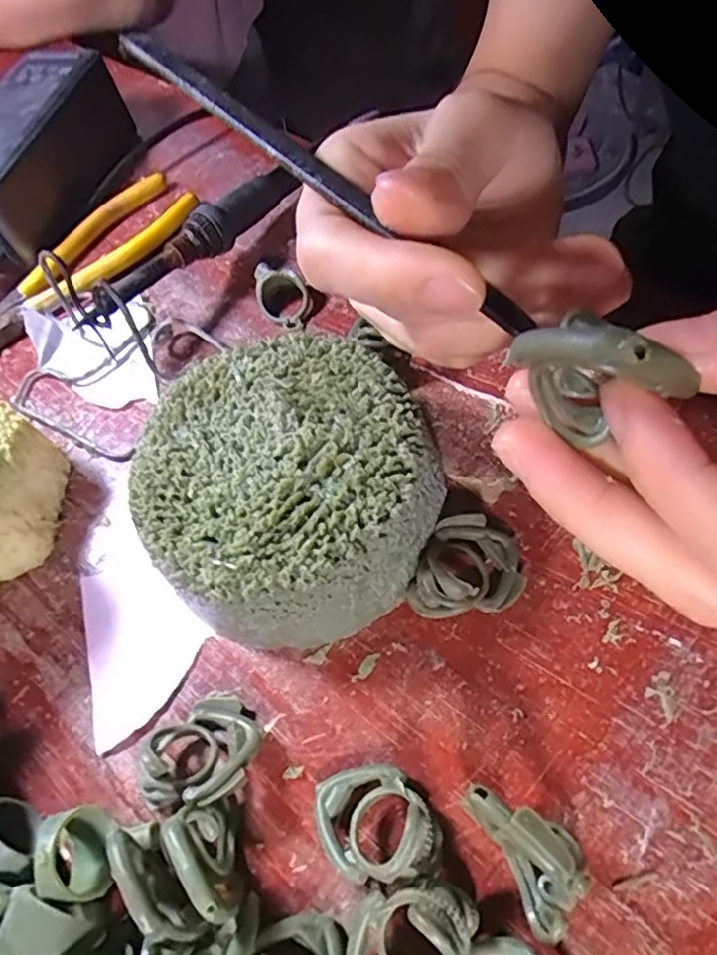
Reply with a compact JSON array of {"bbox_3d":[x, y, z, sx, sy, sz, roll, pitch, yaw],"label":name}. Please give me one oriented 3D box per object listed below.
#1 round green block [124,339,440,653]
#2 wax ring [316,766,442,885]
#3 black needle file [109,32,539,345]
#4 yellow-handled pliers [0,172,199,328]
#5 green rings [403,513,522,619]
[{"bbox_3d":[-0.025,0.002,0.217,0.096,0.044,0.106,-30,61,-7],"label":"round green block"},{"bbox_3d":[0.004,0.096,0.171,0.031,0.023,0.030,-4,61,8],"label":"wax ring"},{"bbox_3d":[-0.016,-0.080,0.151,0.009,0.004,0.151,-37,66,-19],"label":"black needle file"},{"bbox_3d":[-0.153,-0.111,0.322,0.044,0.024,0.151,38,67,26],"label":"yellow-handled pliers"},{"bbox_3d":[0.038,0.030,0.205,0.035,0.020,0.036,-4,61,8],"label":"green rings"}]

